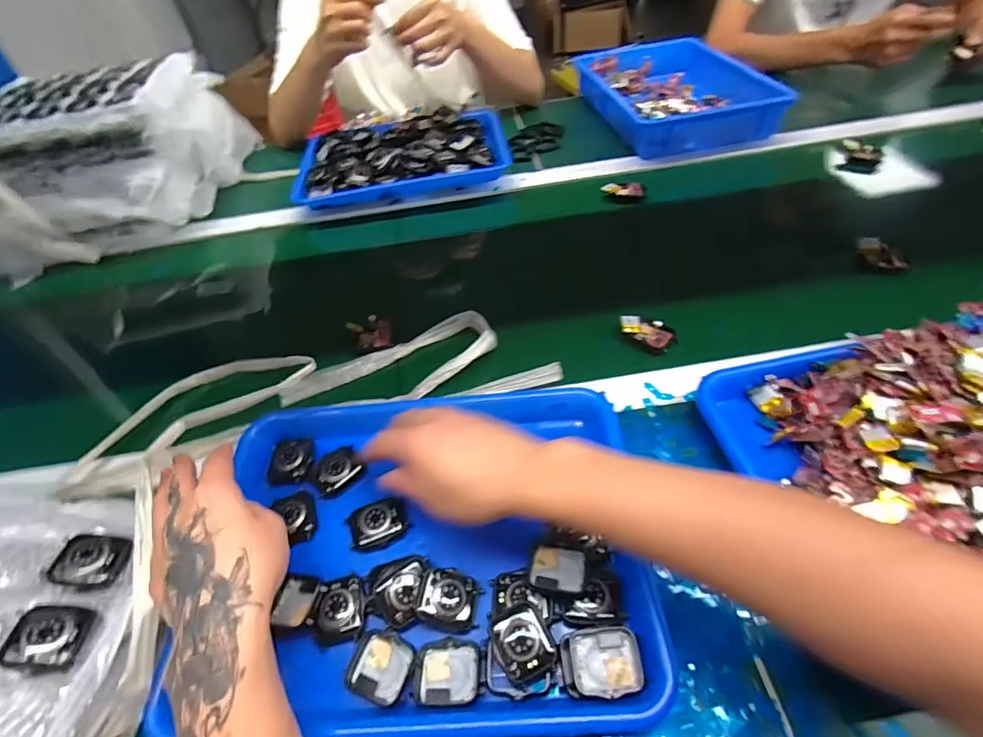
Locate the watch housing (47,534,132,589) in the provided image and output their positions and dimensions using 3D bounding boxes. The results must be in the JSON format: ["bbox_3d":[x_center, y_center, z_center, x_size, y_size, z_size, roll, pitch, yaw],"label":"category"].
[{"bbox_3d":[-0.275,0.131,0.335,0.045,0.010,0.033,2,50,8],"label":"watch housing"}]

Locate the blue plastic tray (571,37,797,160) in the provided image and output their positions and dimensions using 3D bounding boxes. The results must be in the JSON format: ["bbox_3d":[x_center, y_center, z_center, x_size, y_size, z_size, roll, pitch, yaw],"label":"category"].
[{"bbox_3d":[0.308,-0.498,0.864,0.237,0.067,0.354,-12,49,-4],"label":"blue plastic tray"}]

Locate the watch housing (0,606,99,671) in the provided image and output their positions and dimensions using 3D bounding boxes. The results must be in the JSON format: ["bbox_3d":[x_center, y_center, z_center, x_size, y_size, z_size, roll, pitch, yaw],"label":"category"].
[{"bbox_3d":[-0.274,0.167,0.304,0.046,0.014,0.034,-3,49,5],"label":"watch housing"}]

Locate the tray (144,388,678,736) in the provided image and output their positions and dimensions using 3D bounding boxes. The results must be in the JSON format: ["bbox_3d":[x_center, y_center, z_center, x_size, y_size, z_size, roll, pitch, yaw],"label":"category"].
[{"bbox_3d":[-0.054,0.128,0.381,0.325,0.029,0.258,-5,49,3],"label":"tray"}]

